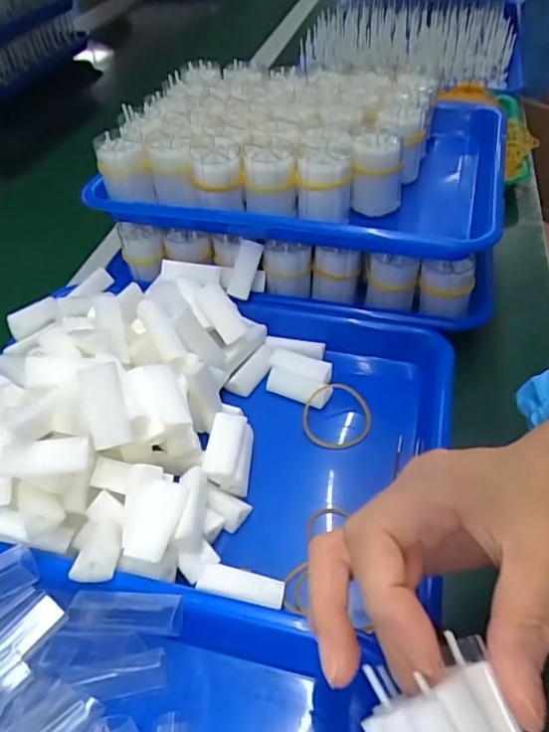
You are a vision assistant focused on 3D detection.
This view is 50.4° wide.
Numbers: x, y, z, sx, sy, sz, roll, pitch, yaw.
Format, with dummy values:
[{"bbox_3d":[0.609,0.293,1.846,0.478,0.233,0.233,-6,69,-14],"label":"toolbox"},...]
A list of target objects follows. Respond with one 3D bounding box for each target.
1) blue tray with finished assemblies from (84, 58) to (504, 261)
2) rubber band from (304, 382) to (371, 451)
[{"bbox_3d":[0.031,-0.191,0.520,0.309,0.083,0.250,9,45,14],"label":"blue tray with finished assemblies"},{"bbox_3d":[0.044,0.035,0.407,0.047,0.007,0.046,2,73,3],"label":"rubber band"}]

